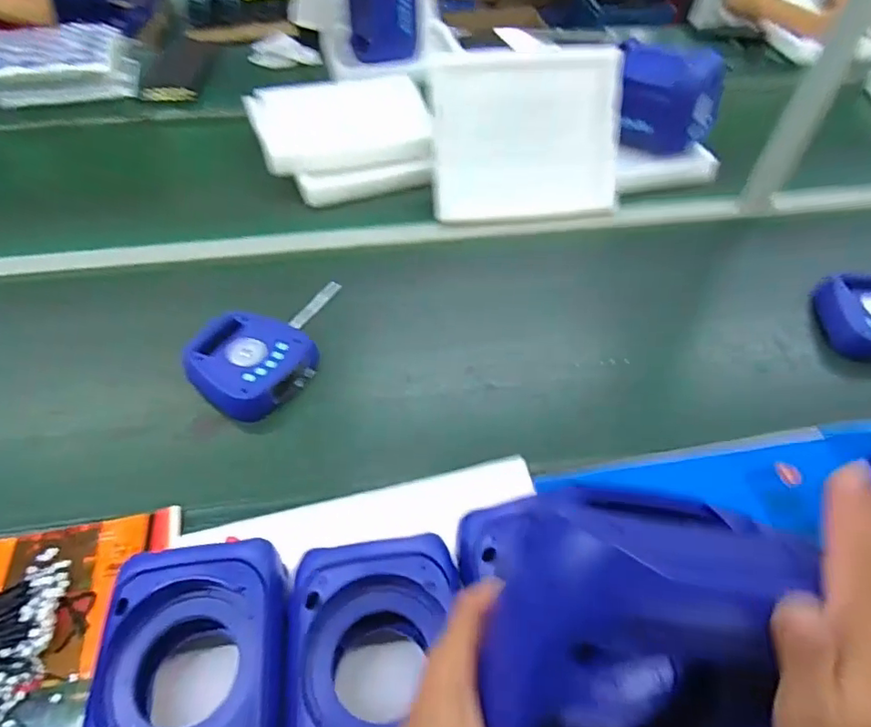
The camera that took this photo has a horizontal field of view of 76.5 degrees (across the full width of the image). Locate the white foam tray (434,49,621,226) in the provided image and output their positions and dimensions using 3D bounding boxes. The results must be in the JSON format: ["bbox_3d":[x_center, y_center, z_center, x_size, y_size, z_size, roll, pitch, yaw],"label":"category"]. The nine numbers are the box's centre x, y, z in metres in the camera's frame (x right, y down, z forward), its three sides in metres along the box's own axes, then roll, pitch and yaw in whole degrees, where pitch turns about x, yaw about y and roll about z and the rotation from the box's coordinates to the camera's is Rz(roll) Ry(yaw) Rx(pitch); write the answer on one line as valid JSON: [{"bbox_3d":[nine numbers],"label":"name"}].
[{"bbox_3d":[0.172,-0.429,1.063,0.349,0.298,0.026,0,26,5],"label":"white foam tray"}]

